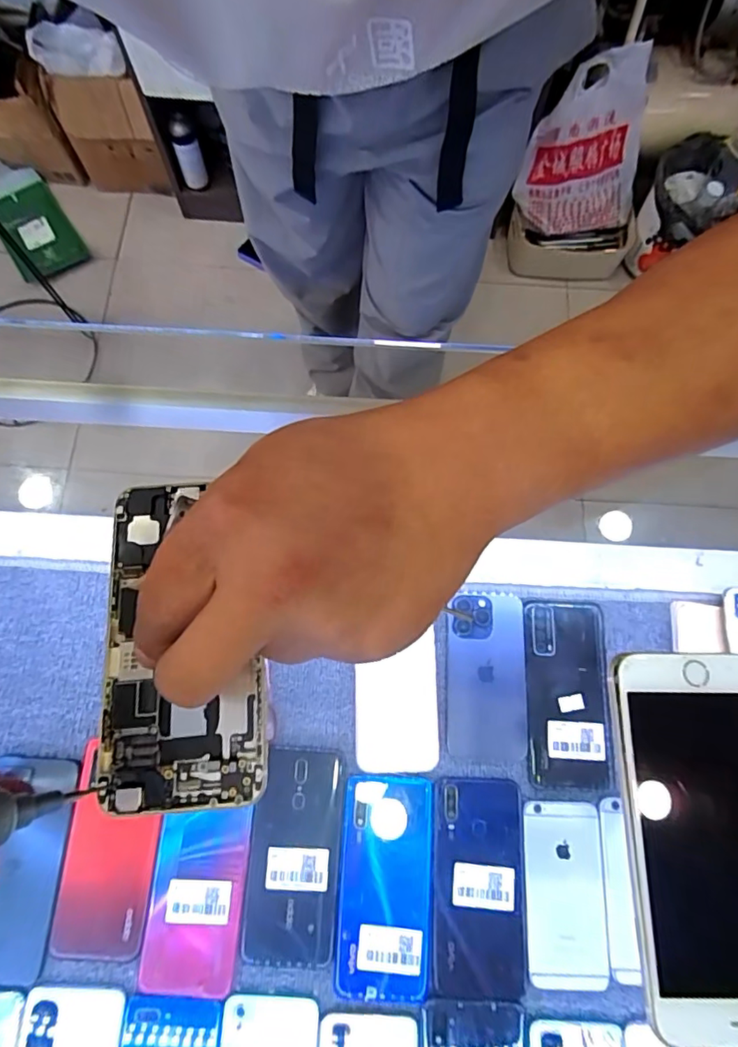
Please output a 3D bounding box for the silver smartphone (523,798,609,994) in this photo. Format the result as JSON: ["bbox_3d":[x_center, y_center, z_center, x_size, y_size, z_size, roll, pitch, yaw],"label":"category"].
[{"bbox_3d":[0.163,0.307,0.445,0.066,0.005,0.135,4,73,0],"label":"silver smartphone"}]

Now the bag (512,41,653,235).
[{"bbox_3d":[0.493,-0.858,1.226,0.288,0.345,0.037,-10,46,-2],"label":"bag"}]

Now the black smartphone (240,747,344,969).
[{"bbox_3d":[-0.063,0.279,0.447,0.073,0.005,0.155,3,73,0],"label":"black smartphone"}]

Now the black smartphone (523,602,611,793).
[{"bbox_3d":[0.182,0.155,0.490,0.075,0.009,0.163,5,73,1],"label":"black smartphone"}]

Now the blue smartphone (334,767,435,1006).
[{"bbox_3d":[0.014,0.300,0.445,0.076,0.005,0.162,4,73,1],"label":"blue smartphone"}]

